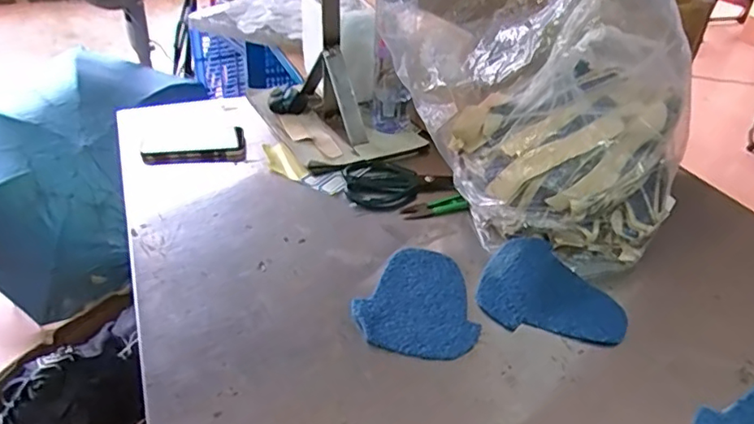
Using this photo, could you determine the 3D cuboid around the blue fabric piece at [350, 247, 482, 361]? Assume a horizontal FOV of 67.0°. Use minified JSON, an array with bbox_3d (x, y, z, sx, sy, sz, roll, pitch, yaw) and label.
[{"bbox_3d":[0.037,0.091,0.609,0.123,0.006,0.159,-2,36,-7],"label":"blue fabric piece"}]

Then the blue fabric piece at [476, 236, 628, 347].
[{"bbox_3d":[0.189,0.086,0.607,0.150,0.024,0.115,22,39,23],"label":"blue fabric piece"}]

